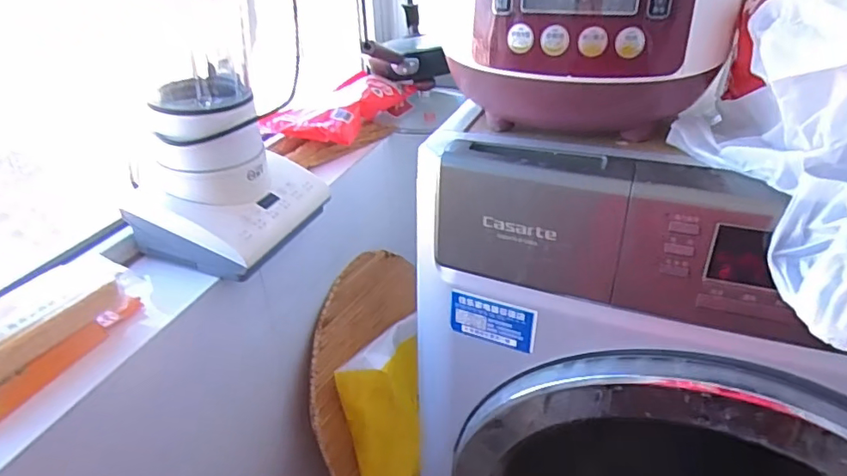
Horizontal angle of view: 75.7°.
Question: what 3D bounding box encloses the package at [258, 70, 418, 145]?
[{"bbox_3d":[-0.167,-0.283,1.164,0.186,0.064,0.386,12,35,21],"label":"package"}]

